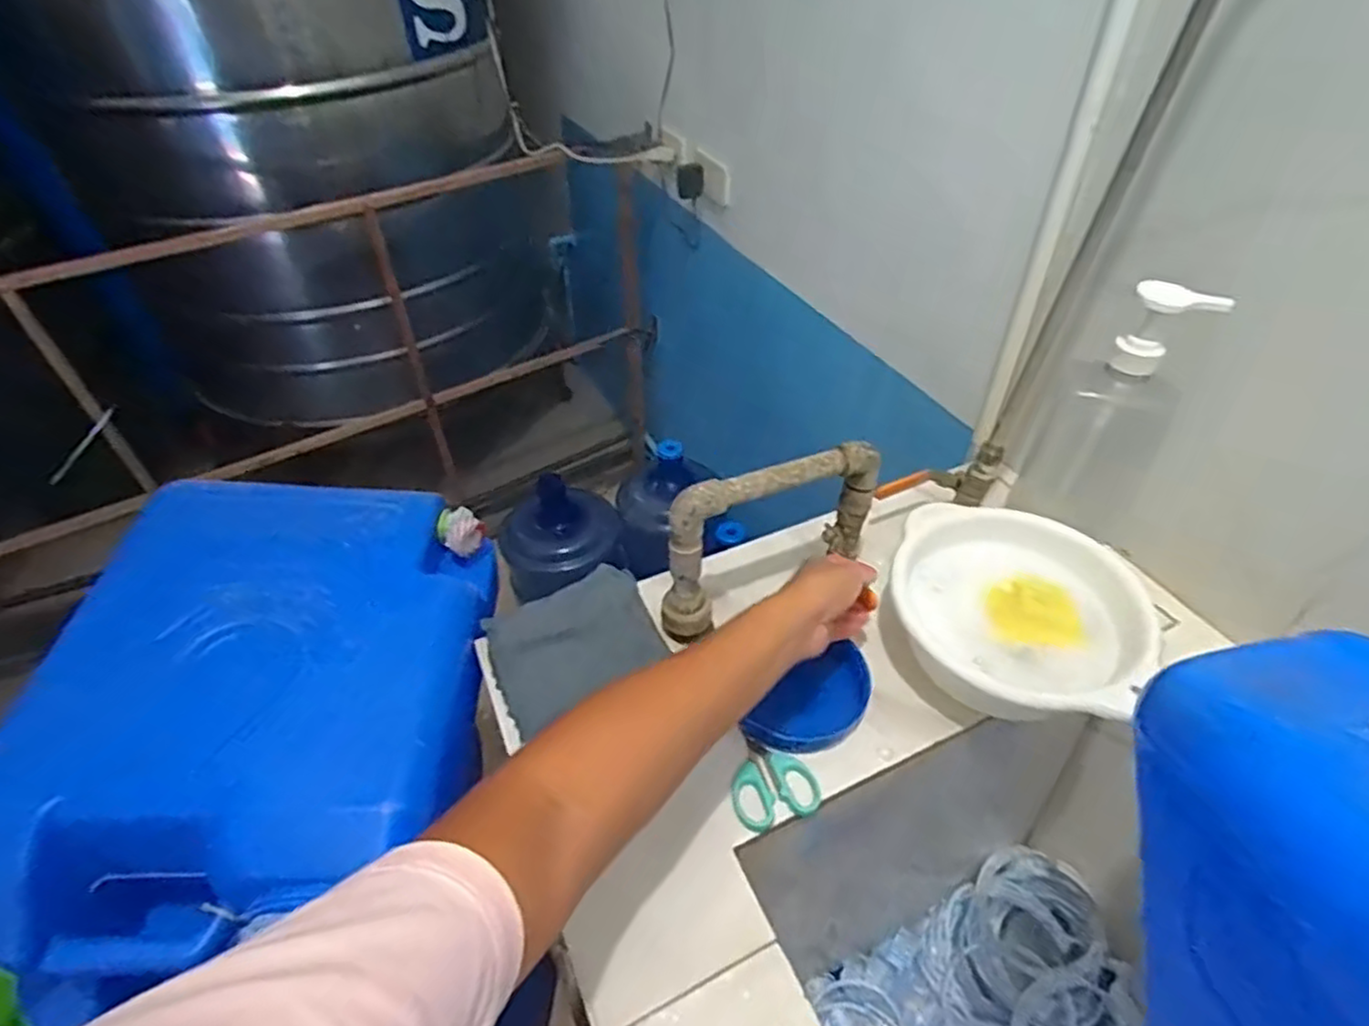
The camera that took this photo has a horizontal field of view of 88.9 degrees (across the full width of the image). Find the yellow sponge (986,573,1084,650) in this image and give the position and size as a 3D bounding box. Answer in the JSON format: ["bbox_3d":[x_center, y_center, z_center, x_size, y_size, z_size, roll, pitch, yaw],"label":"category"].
[{"bbox_3d":[0.299,0.086,0.602,0.073,0.015,0.067,4,53,14],"label":"yellow sponge"}]

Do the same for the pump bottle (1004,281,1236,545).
[{"bbox_3d":[0.370,-0.093,0.603,0.094,0.227,0.071,28,51,27],"label":"pump bottle"}]

